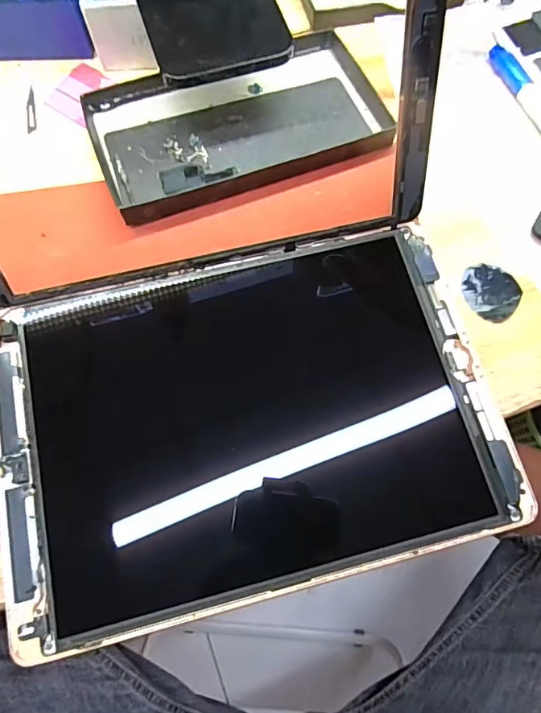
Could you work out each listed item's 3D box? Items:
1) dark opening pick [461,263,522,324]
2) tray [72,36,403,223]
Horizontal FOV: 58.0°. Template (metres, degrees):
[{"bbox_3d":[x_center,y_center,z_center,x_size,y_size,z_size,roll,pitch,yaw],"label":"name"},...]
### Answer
[{"bbox_3d":[0.129,-0.038,0.286,0.034,0.004,0.033,0,75,-1],"label":"dark opening pick"},{"bbox_3d":[-0.018,-0.146,0.304,0.175,0.015,0.100,-20,76,-7],"label":"tray"}]

